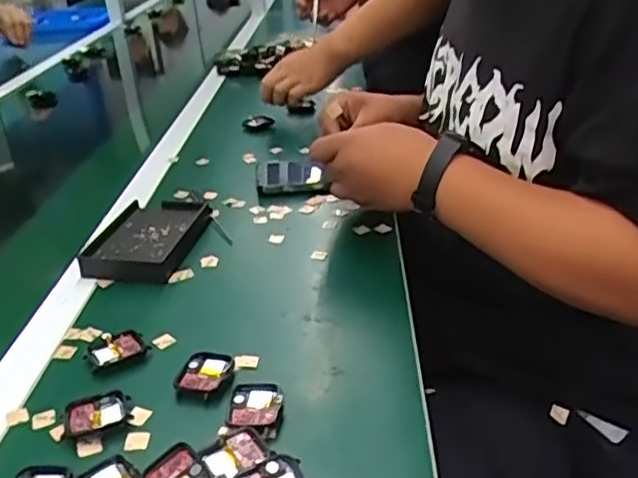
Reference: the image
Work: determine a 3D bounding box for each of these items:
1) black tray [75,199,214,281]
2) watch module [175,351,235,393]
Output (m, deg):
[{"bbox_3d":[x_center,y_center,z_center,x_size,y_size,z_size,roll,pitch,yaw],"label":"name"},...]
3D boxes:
[{"bbox_3d":[-0.185,-0.001,0.693,0.105,0.022,0.143,2,28,9],"label":"black tray"},{"bbox_3d":[-0.086,0.103,0.499,0.036,0.013,0.045,4,29,12],"label":"watch module"}]

